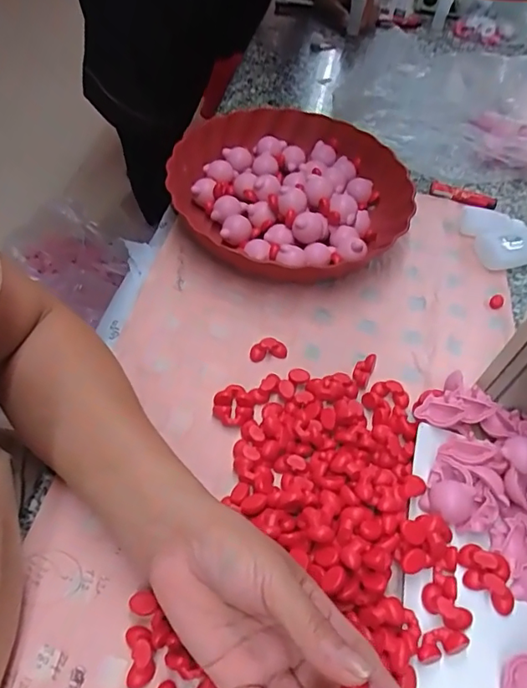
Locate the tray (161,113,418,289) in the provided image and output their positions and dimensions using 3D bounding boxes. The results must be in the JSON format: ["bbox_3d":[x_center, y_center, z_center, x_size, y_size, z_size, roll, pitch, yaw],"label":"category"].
[{"bbox_3d":[0.022,-0.159,0.539,0.252,0.050,0.246,21,55,9],"label":"tray"}]

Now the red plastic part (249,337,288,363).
[{"bbox_3d":[0.005,0.004,0.434,0.031,0.012,0.016,2,54,-5],"label":"red plastic part"}]

